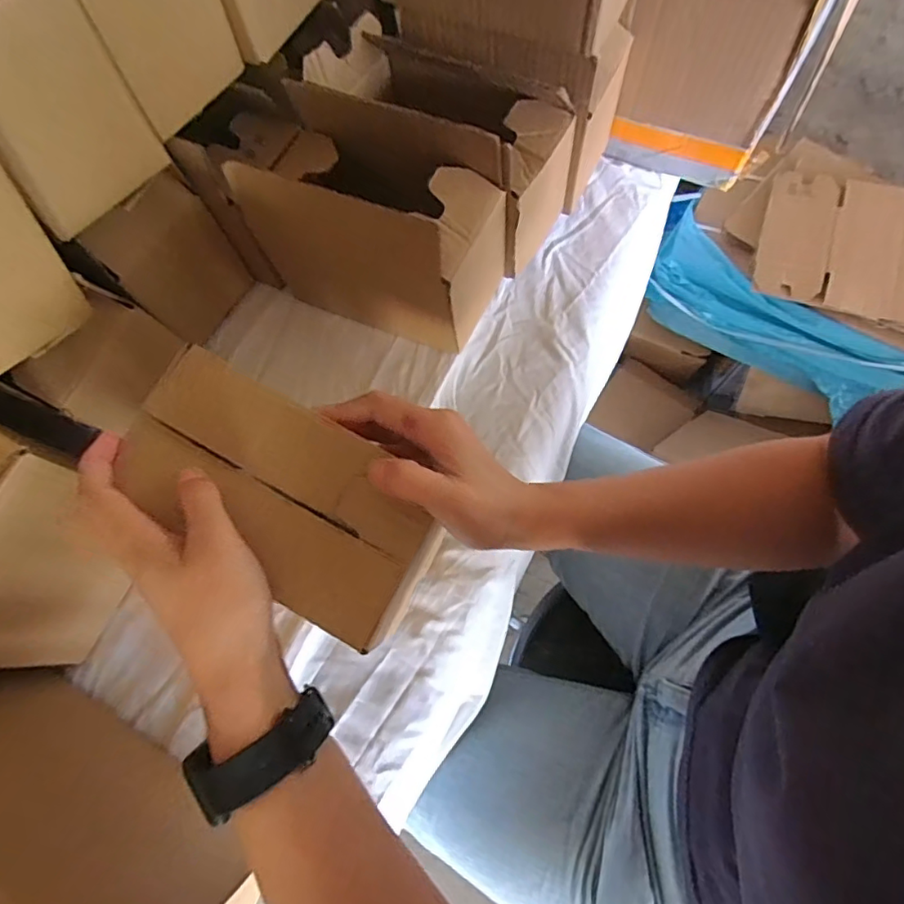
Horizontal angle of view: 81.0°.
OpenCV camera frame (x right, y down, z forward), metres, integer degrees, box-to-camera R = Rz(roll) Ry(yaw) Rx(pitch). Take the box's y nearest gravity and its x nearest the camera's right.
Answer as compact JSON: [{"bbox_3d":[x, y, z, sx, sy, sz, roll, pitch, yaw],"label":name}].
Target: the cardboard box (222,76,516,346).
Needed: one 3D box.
[{"bbox_3d":[-0.081,-0.188,0.431,0.216,0.151,0.088,21,72,10],"label":"cardboard box"}]

